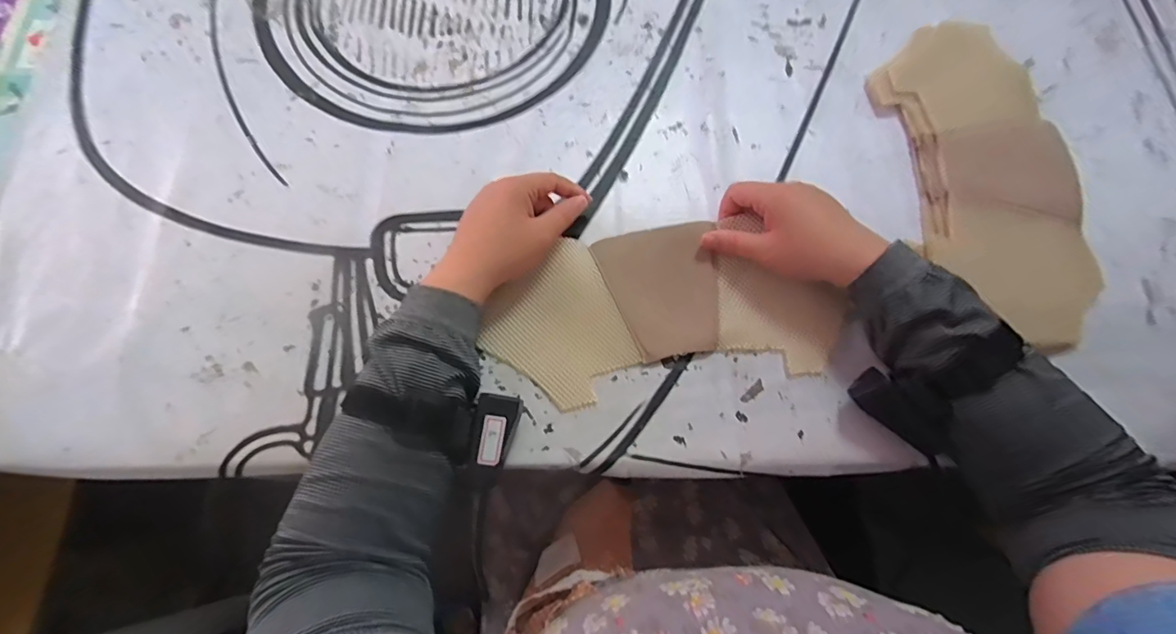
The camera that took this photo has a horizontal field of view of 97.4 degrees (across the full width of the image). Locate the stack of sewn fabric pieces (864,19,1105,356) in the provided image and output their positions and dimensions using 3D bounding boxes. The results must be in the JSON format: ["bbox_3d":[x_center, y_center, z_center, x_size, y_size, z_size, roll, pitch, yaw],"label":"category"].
[{"bbox_3d":[0.368,-0.133,0.473,0.142,0.033,0.316,-6,70,-2],"label":"stack of sewn fabric pieces"}]

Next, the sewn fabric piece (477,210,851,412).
[{"bbox_3d":[0.062,-0.011,0.438,0.288,0.018,0.145,-4,70,-1],"label":"sewn fabric piece"}]

